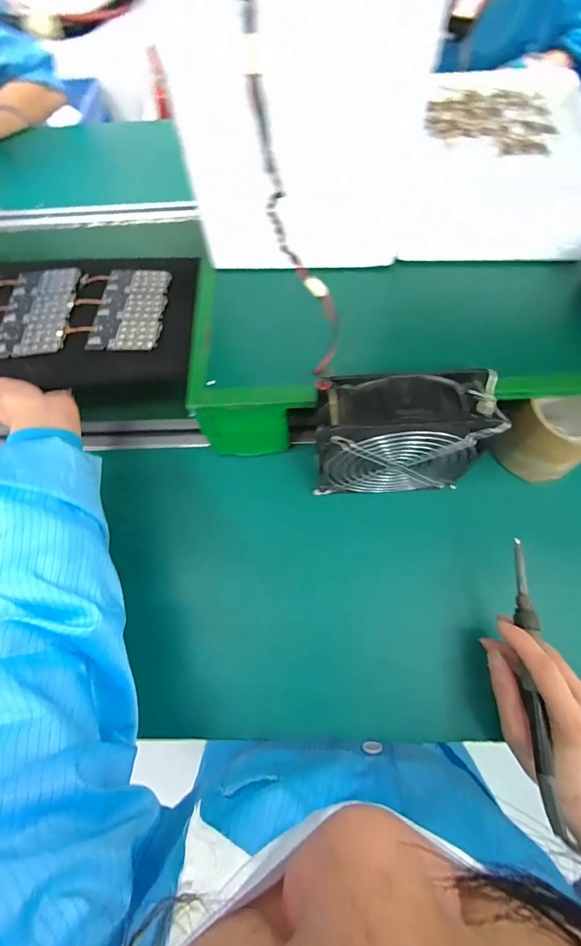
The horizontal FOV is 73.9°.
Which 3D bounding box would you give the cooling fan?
[{"bbox_3d":[0.100,-0.032,0.369,0.148,0.135,0.062,-2,65,1],"label":"cooling fan"}]

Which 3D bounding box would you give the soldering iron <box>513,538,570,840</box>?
[{"bbox_3d":[0.196,0.154,0.311,0.014,0.013,0.208,5,64,5],"label":"soldering iron"}]

